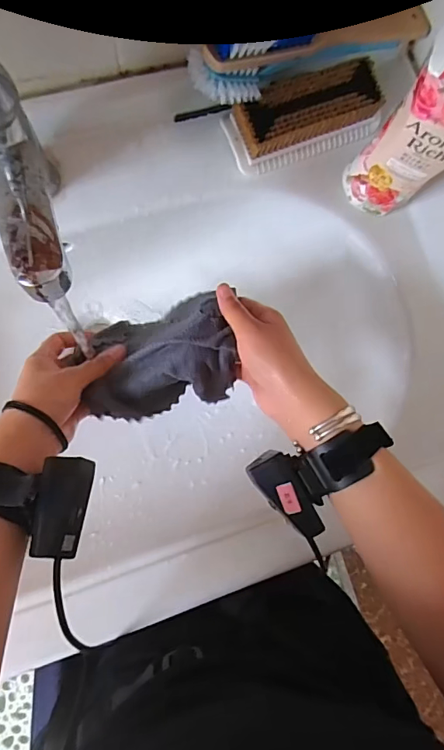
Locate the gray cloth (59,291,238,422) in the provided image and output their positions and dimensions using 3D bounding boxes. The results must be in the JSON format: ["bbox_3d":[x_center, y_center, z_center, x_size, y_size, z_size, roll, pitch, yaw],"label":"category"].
[{"bbox_3d":[-0.059,-0.013,0.421,0.130,0.074,0.092,-13,88,-8],"label":"gray cloth"}]

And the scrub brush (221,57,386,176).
[{"bbox_3d":[0.082,-0.249,0.457,0.152,0.044,0.065,-20,86,-8],"label":"scrub brush"}]

